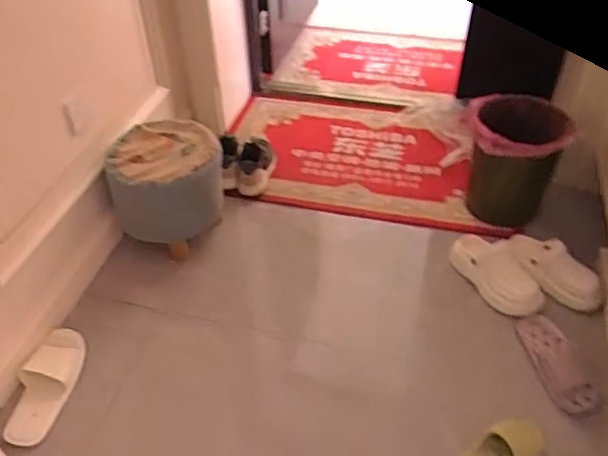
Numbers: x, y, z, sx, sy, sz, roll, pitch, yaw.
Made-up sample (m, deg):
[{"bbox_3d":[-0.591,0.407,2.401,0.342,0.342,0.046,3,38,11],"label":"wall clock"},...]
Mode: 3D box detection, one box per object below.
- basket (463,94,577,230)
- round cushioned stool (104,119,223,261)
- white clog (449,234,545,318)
[{"bbox_3d":[0.563,-0.178,1.552,0.238,0.307,0.248,12,45,9],"label":"basket"},{"bbox_3d":[-0.378,-0.110,1.547,0.275,0.289,0.274,1,44,-1],"label":"round cushioned stool"},{"bbox_3d":[0.471,0.119,1.425,0.113,0.114,0.246,-25,51,-26],"label":"white clog"}]

